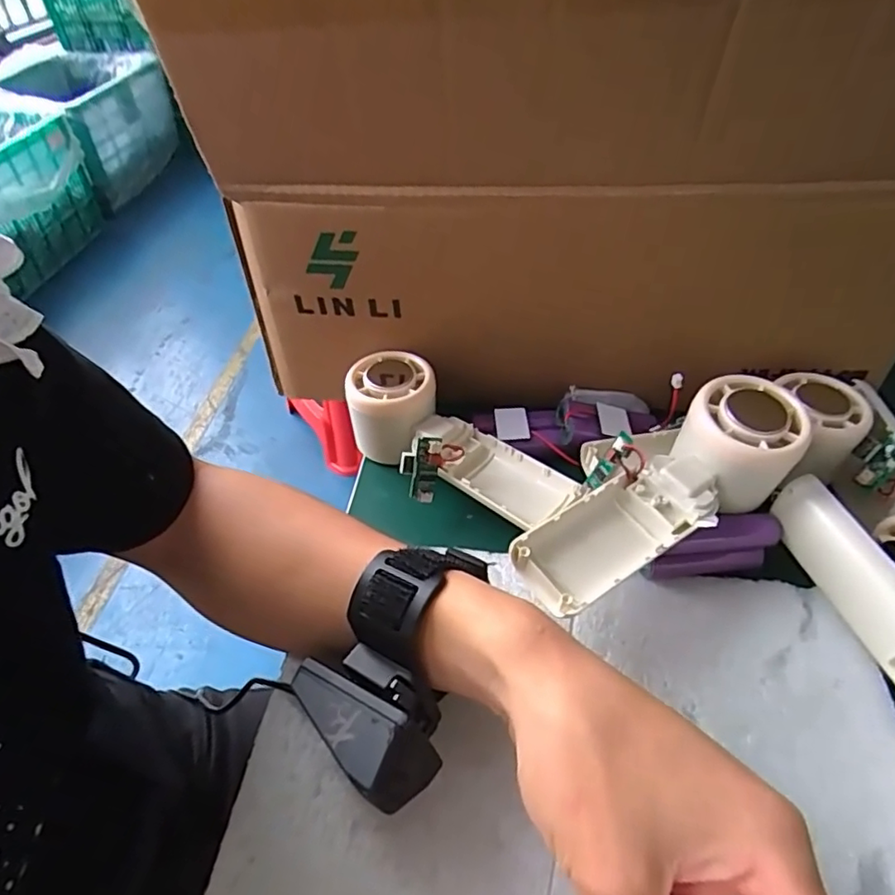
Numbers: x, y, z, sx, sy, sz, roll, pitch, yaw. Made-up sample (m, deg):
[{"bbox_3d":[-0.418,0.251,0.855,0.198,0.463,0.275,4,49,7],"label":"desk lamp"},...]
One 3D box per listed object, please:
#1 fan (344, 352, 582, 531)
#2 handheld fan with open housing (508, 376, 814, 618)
[{"bbox_3d":[0.001,0.003,0.369,0.159,0.054,0.068,32,52,15],"label":"fan"},{"bbox_3d":[0.101,0.022,0.298,0.160,0.059,0.063,-24,49,-21],"label":"handheld fan with open housing"}]

